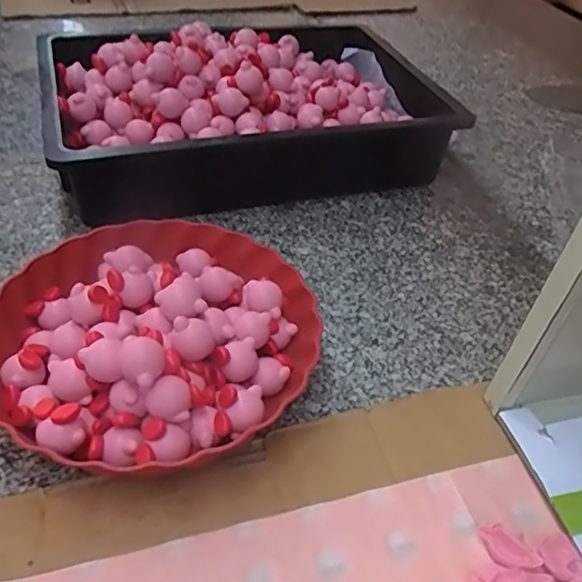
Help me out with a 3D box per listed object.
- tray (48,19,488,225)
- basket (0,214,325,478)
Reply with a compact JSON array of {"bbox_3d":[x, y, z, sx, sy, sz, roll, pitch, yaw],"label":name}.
[{"bbox_3d":[-0.049,-0.218,0.664,0.429,0.126,0.263,-12,41,-17],"label":"tray"},{"bbox_3d":[-0.103,0.024,0.431,0.238,0.076,0.220,2,43,-2],"label":"basket"}]

